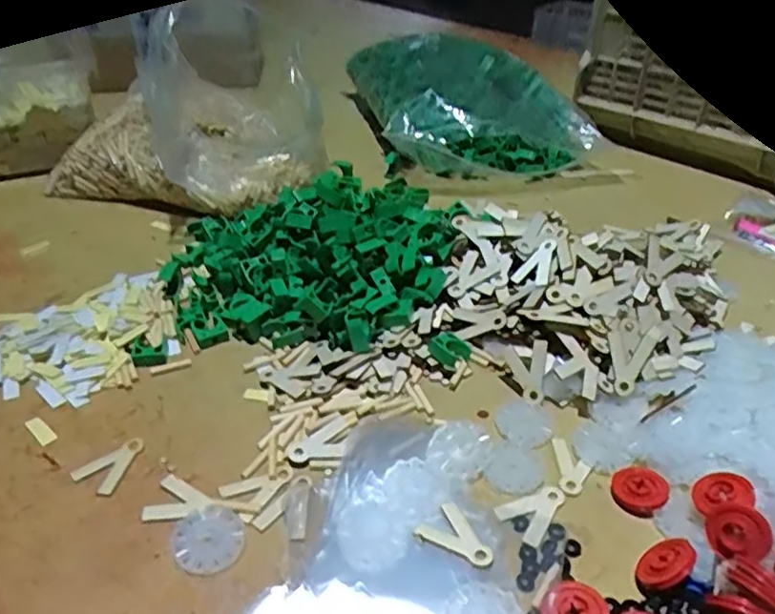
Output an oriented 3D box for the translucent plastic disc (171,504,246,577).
[{"bbox_3d":[-0.099,0.129,0.358,0.038,0.007,0.036,1,36,-1],"label":"translucent plastic disc"}]

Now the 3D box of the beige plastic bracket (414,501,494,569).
[{"bbox_3d":[0.041,0.129,0.362,0.043,0.004,0.031,30,44,33],"label":"beige plastic bracket"}]

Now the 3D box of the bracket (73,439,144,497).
[{"bbox_3d":[-0.175,0.097,0.407,0.031,0.004,0.044,13,38,15],"label":"bracket"}]

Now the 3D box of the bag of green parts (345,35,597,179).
[{"bbox_3d":[0.100,-0.265,0.824,0.253,0.102,0.292,-4,36,-9],"label":"bag of green parts"}]

